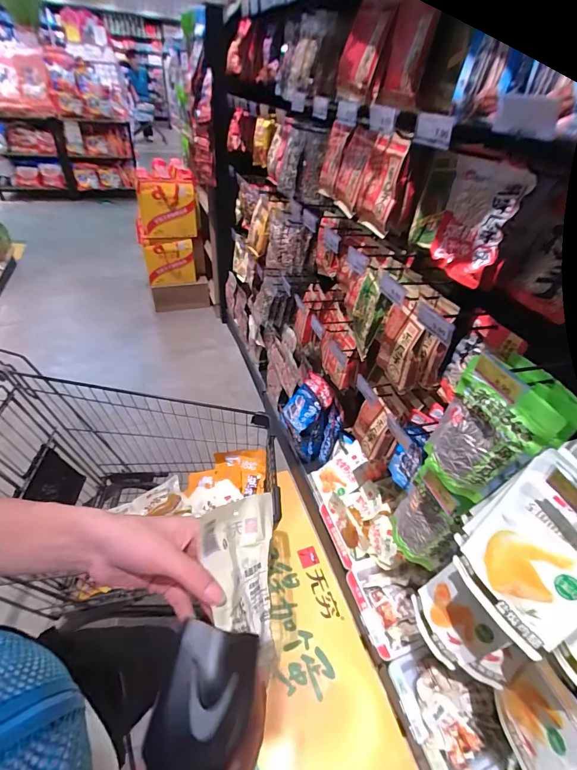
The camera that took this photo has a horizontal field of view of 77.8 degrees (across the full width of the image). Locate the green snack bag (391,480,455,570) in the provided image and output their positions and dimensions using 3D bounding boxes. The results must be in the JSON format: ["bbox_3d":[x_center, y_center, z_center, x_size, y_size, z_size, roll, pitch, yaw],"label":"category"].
[{"bbox_3d":[0.312,0.339,0.863,0.062,0.153,0.146,-13,43,-20],"label":"green snack bag"}]

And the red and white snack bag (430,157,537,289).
[{"bbox_3d":[0.387,-0.344,0.751,0.055,0.209,0.171,-1,41,-8],"label":"red and white snack bag"}]

